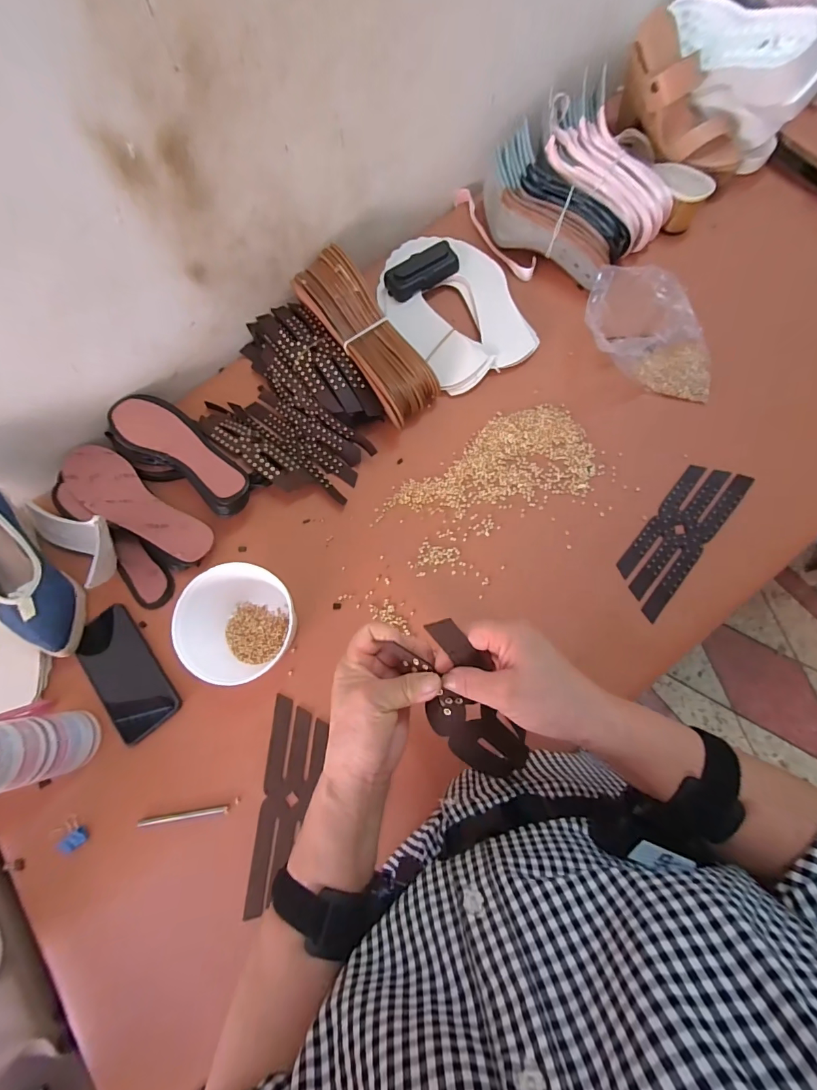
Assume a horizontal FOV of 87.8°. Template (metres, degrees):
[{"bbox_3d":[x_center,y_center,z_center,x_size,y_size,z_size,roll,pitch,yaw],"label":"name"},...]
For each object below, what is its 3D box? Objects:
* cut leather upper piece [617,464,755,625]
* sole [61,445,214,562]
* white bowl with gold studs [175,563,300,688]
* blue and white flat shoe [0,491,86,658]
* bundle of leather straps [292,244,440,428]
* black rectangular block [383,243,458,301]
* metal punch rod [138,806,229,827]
[{"bbox_3d":[0.327,-0.015,0.515,0.069,0.006,0.209,37,82,15],"label":"cut leather upper piece"},{"bbox_3d":[-0.357,-0.052,0.552,0.234,0.025,0.069,36,81,12],"label":"sole"},{"bbox_3d":[-0.194,0.082,0.487,0.105,0.093,0.114,-1,76,4],"label":"white bowl with gold studs"},{"bbox_3d":[-0.466,0.028,0.497,0.065,0.058,0.227,-31,96,-2],"label":"blue and white flat shoe"},{"bbox_3d":[-0.056,-0.275,0.564,0.079,0.065,0.245,-36,76,-5],"label":"bundle of leather straps"},{"bbox_3d":[0.019,-0.398,0.614,0.107,0.016,0.053,-30,76,-4],"label":"black rectangular block"},{"bbox_3d":[-0.252,0.306,0.479,0.102,0.009,0.008,-11,75,2],"label":"metal punch rod"}]

